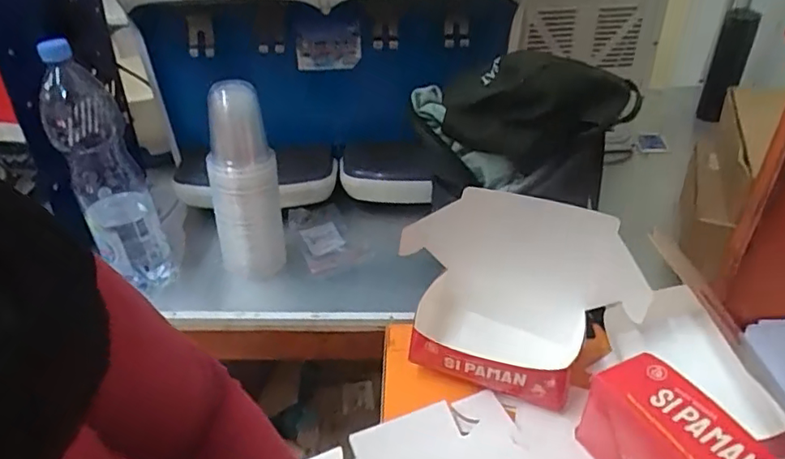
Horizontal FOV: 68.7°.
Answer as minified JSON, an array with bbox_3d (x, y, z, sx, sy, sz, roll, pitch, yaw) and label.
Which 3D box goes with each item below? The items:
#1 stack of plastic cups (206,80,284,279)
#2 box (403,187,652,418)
[{"bbox_3d":[-0.204,-0.053,0.789,0.090,0.285,0.075,-9,37,-11],"label":"stack of plastic cups"},{"bbox_3d":[0.132,0.093,0.640,0.274,0.218,0.131,10,37,15],"label":"box"}]

